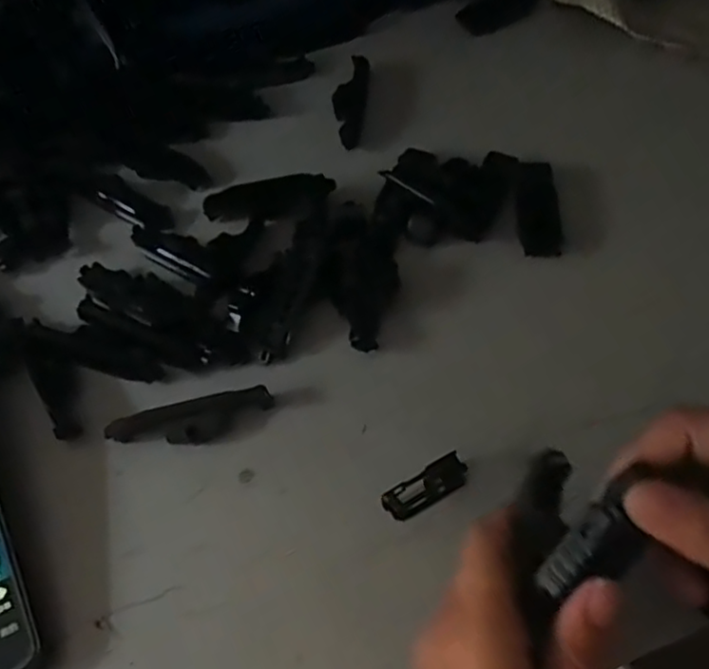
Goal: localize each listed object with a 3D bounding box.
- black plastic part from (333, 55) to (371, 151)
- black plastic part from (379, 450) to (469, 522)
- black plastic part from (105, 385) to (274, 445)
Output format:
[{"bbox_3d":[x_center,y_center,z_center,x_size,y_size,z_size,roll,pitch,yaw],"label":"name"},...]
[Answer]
[{"bbox_3d":[-0.003,-0.154,0.437,0.021,0.008,0.080,3,61,4],"label":"black plastic part"},{"bbox_3d":[0.033,0.071,0.308,0.042,0.013,0.013,-26,63,-12],"label":"black plastic part"},{"bbox_3d":[-0.080,0.043,0.329,0.079,0.014,0.021,-14,61,-5],"label":"black plastic part"}]

